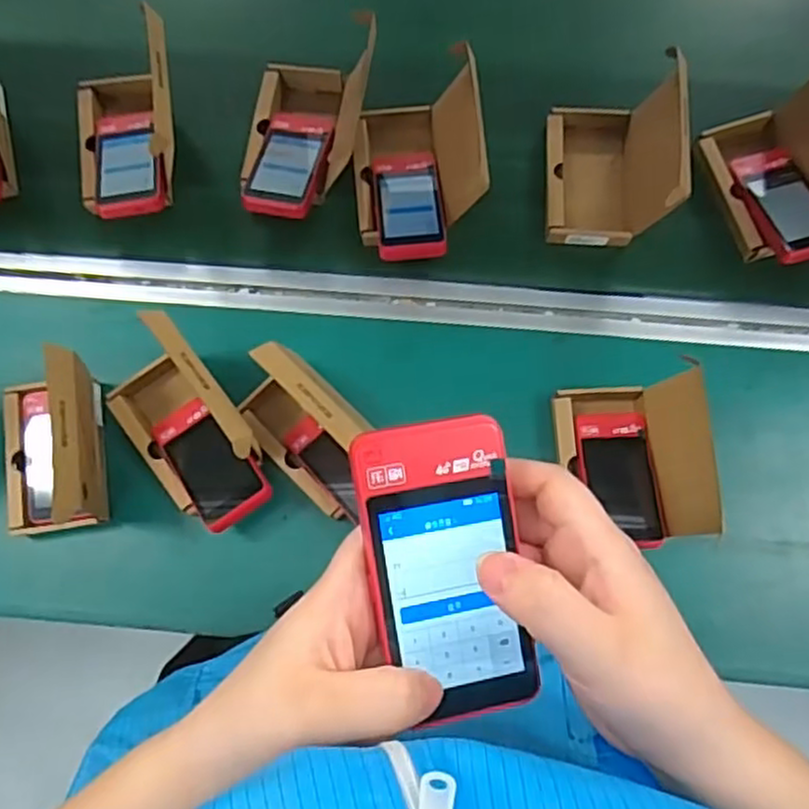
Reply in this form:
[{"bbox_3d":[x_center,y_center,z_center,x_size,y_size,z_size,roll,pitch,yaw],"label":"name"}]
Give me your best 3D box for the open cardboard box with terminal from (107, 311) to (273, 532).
[{"bbox_3d":[-0.186,0.025,0.617,0.091,0.122,0.164,-36,79,-11],"label":"open cardboard box with terminal"}]

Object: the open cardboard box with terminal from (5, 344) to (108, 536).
[{"bbox_3d":[-0.306,0.037,0.612,0.099,0.132,0.137,-5,75,-4],"label":"open cardboard box with terminal"}]

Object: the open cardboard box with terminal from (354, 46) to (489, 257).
[{"bbox_3d":[0.012,-0.232,0.697,0.118,0.114,0.183,-3,77,-7],"label":"open cardboard box with terminal"}]

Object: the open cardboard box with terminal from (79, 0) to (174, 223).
[{"bbox_3d":[-0.274,-0.276,0.702,0.114,0.114,0.171,-9,78,-8],"label":"open cardboard box with terminal"}]

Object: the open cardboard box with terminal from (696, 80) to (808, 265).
[{"bbox_3d":[0.381,-0.241,0.715,0.121,0.118,0.181,-12,78,-9],"label":"open cardboard box with terminal"}]

